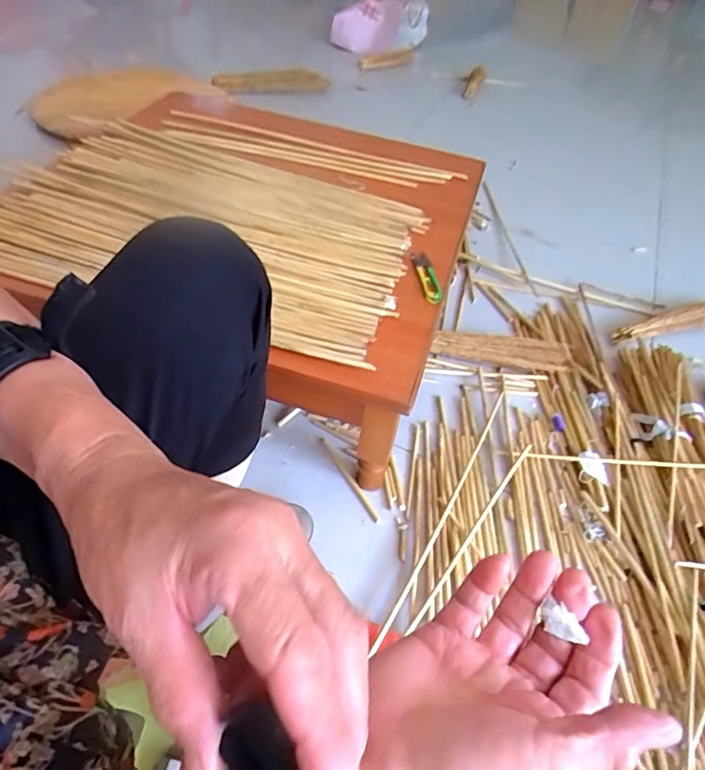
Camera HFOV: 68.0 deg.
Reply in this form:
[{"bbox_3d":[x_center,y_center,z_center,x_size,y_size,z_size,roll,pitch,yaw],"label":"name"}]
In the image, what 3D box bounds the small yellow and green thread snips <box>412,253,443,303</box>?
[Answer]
[{"bbox_3d":[0.111,-0.165,0.782,0.029,0.013,0.128,-2,49,-7],"label":"small yellow and green thread snips"}]

